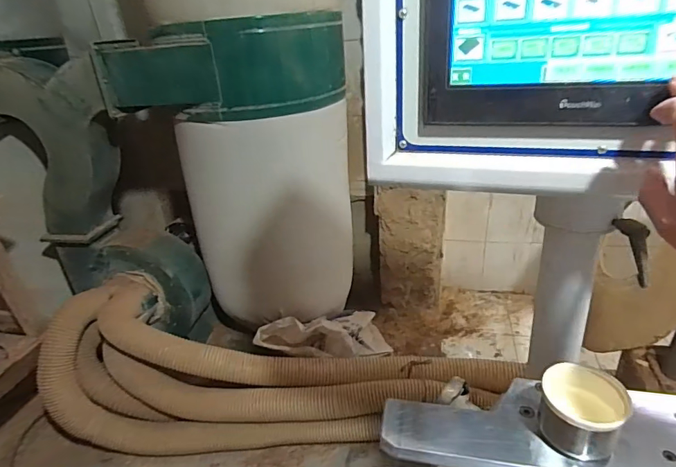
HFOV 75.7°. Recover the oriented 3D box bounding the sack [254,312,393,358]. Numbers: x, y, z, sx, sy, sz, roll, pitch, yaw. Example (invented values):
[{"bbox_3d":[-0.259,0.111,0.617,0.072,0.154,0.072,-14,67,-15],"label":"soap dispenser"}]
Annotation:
[{"bbox_3d":[-0.044,0.385,1.578,0.552,0.143,0.192,12,13,-40],"label":"sack"}]

